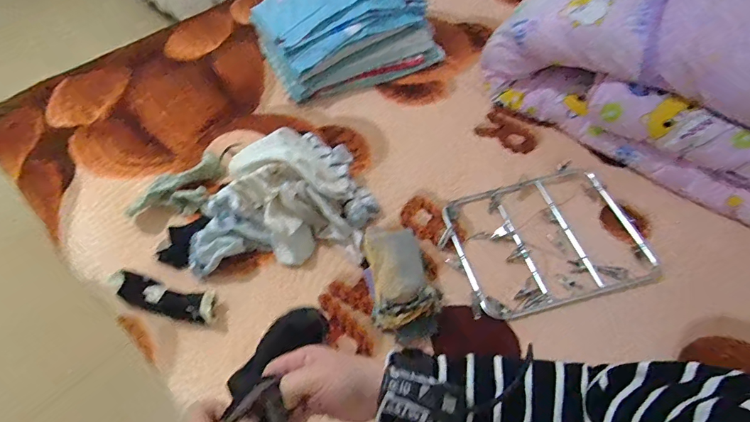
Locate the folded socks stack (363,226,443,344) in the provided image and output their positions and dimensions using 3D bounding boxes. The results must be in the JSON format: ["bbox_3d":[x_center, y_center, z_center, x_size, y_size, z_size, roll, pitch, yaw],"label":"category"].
[{"bbox_3d":[0.040,0.112,0.694,0.116,0.102,0.186,-17,54,-11],"label":"folded socks stack"}]

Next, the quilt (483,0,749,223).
[{"bbox_3d":[0.723,-0.385,0.929,0.736,0.299,0.627,33,60,23],"label":"quilt"}]

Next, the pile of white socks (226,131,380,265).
[{"bbox_3d":[-0.125,-0.025,0.773,0.236,0.134,0.275,-29,58,-19],"label":"pile of white socks"}]

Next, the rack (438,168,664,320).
[{"bbox_3d":[0.309,0.050,0.769,0.349,0.046,0.256,-12,54,-8],"label":"rack"}]

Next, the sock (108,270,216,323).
[{"bbox_3d":[-0.361,0.137,0.686,0.211,0.050,0.051,13,54,11],"label":"sock"}]

